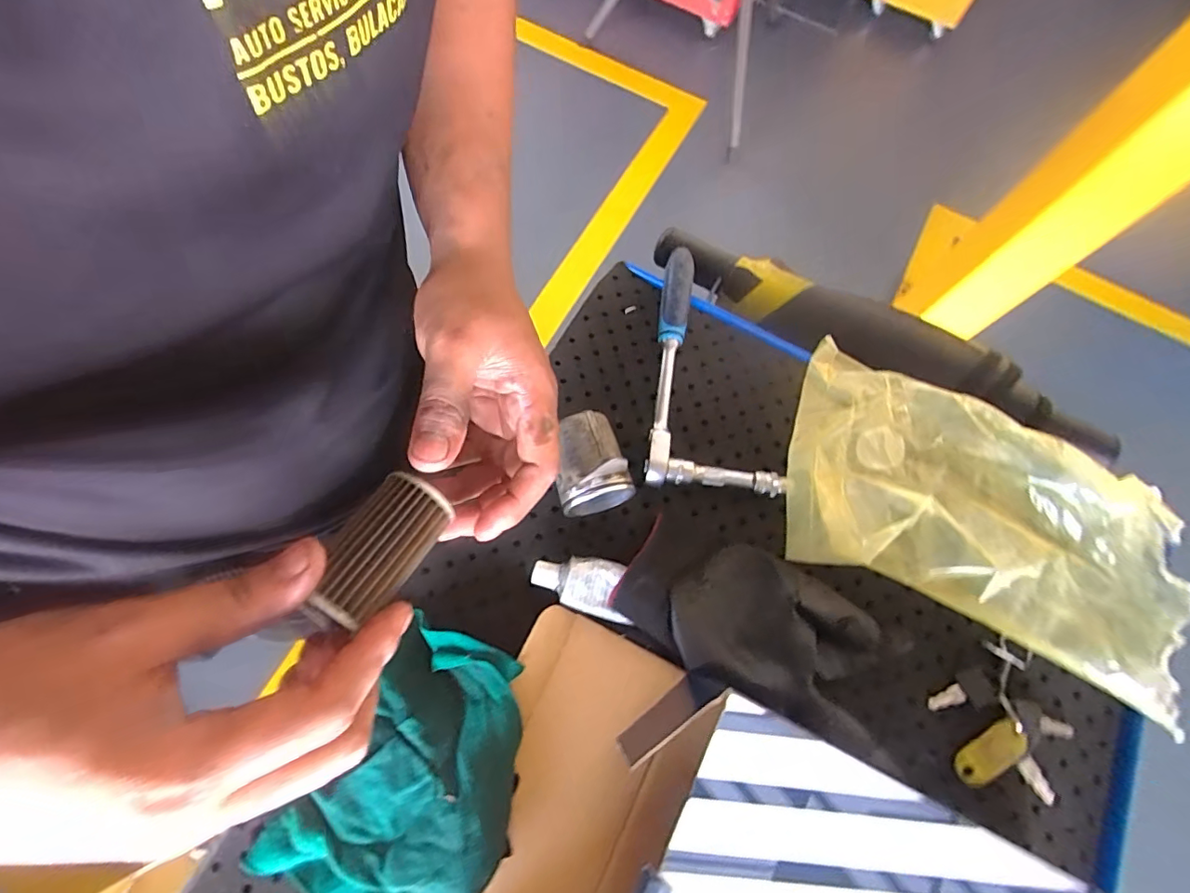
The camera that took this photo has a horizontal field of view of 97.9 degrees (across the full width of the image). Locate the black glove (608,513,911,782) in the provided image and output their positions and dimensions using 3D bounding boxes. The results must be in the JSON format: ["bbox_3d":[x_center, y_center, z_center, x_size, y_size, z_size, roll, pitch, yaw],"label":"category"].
[{"bbox_3d":[0.098,0.109,0.327,0.164,0.032,0.088,24,71,7],"label":"black glove"}]

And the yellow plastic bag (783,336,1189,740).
[{"bbox_3d":[0.253,0.030,0.334,0.255,0.085,0.169,25,64,9],"label":"yellow plastic bag"}]

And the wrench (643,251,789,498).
[{"bbox_3d":[0.089,-0.057,0.384,0.093,0.034,0.178,5,71,-2],"label":"wrench"}]

